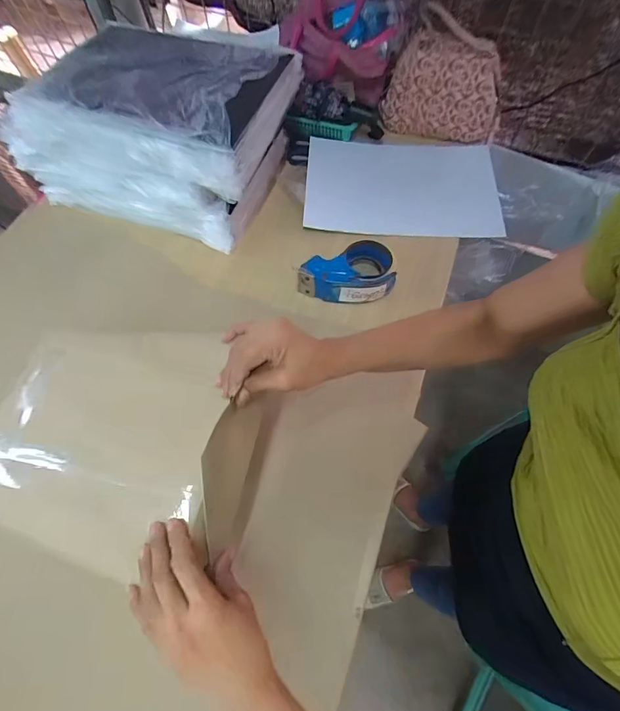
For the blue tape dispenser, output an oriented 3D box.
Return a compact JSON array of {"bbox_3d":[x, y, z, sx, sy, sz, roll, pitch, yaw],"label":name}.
[{"bbox_3d":[0.061,-0.145,0.661,0.160,0.059,0.097,-3,64,-1],"label":"blue tape dispenser"}]

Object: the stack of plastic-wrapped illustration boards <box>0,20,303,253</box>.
[{"bbox_3d":[-0.270,-0.422,0.711,0.443,0.197,0.318,20,66,10],"label":"stack of plastic-wrapped illustration boards"}]

